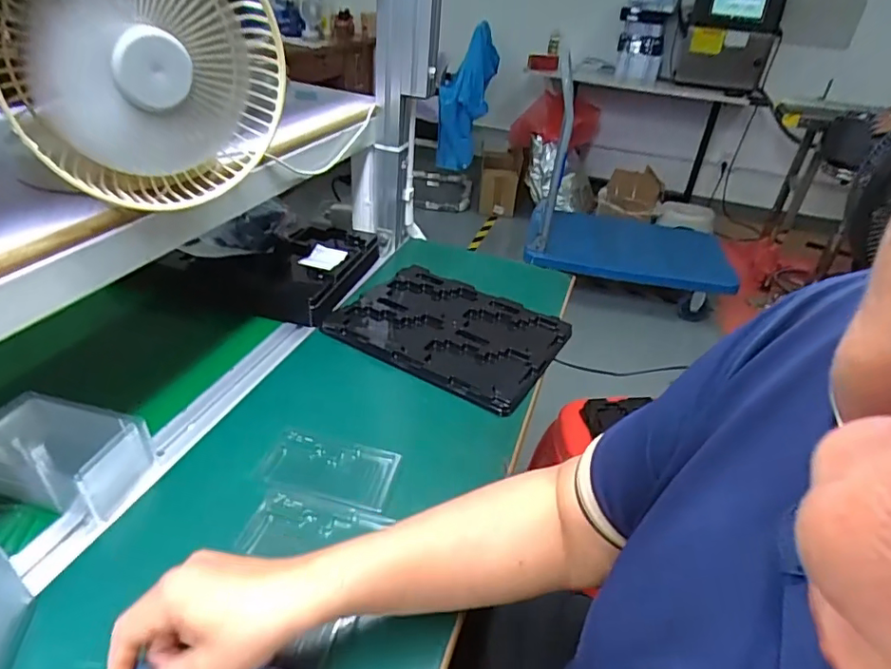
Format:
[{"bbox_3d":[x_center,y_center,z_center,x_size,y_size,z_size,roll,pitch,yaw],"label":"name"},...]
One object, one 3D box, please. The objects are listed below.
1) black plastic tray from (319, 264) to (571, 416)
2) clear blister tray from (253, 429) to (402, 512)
[{"bbox_3d":[0.007,-0.009,0.745,0.282,0.019,0.213,23,38,22],"label":"black plastic tray"},{"bbox_3d":[-0.112,0.128,0.527,0.124,0.008,0.071,11,35,7],"label":"clear blister tray"}]

